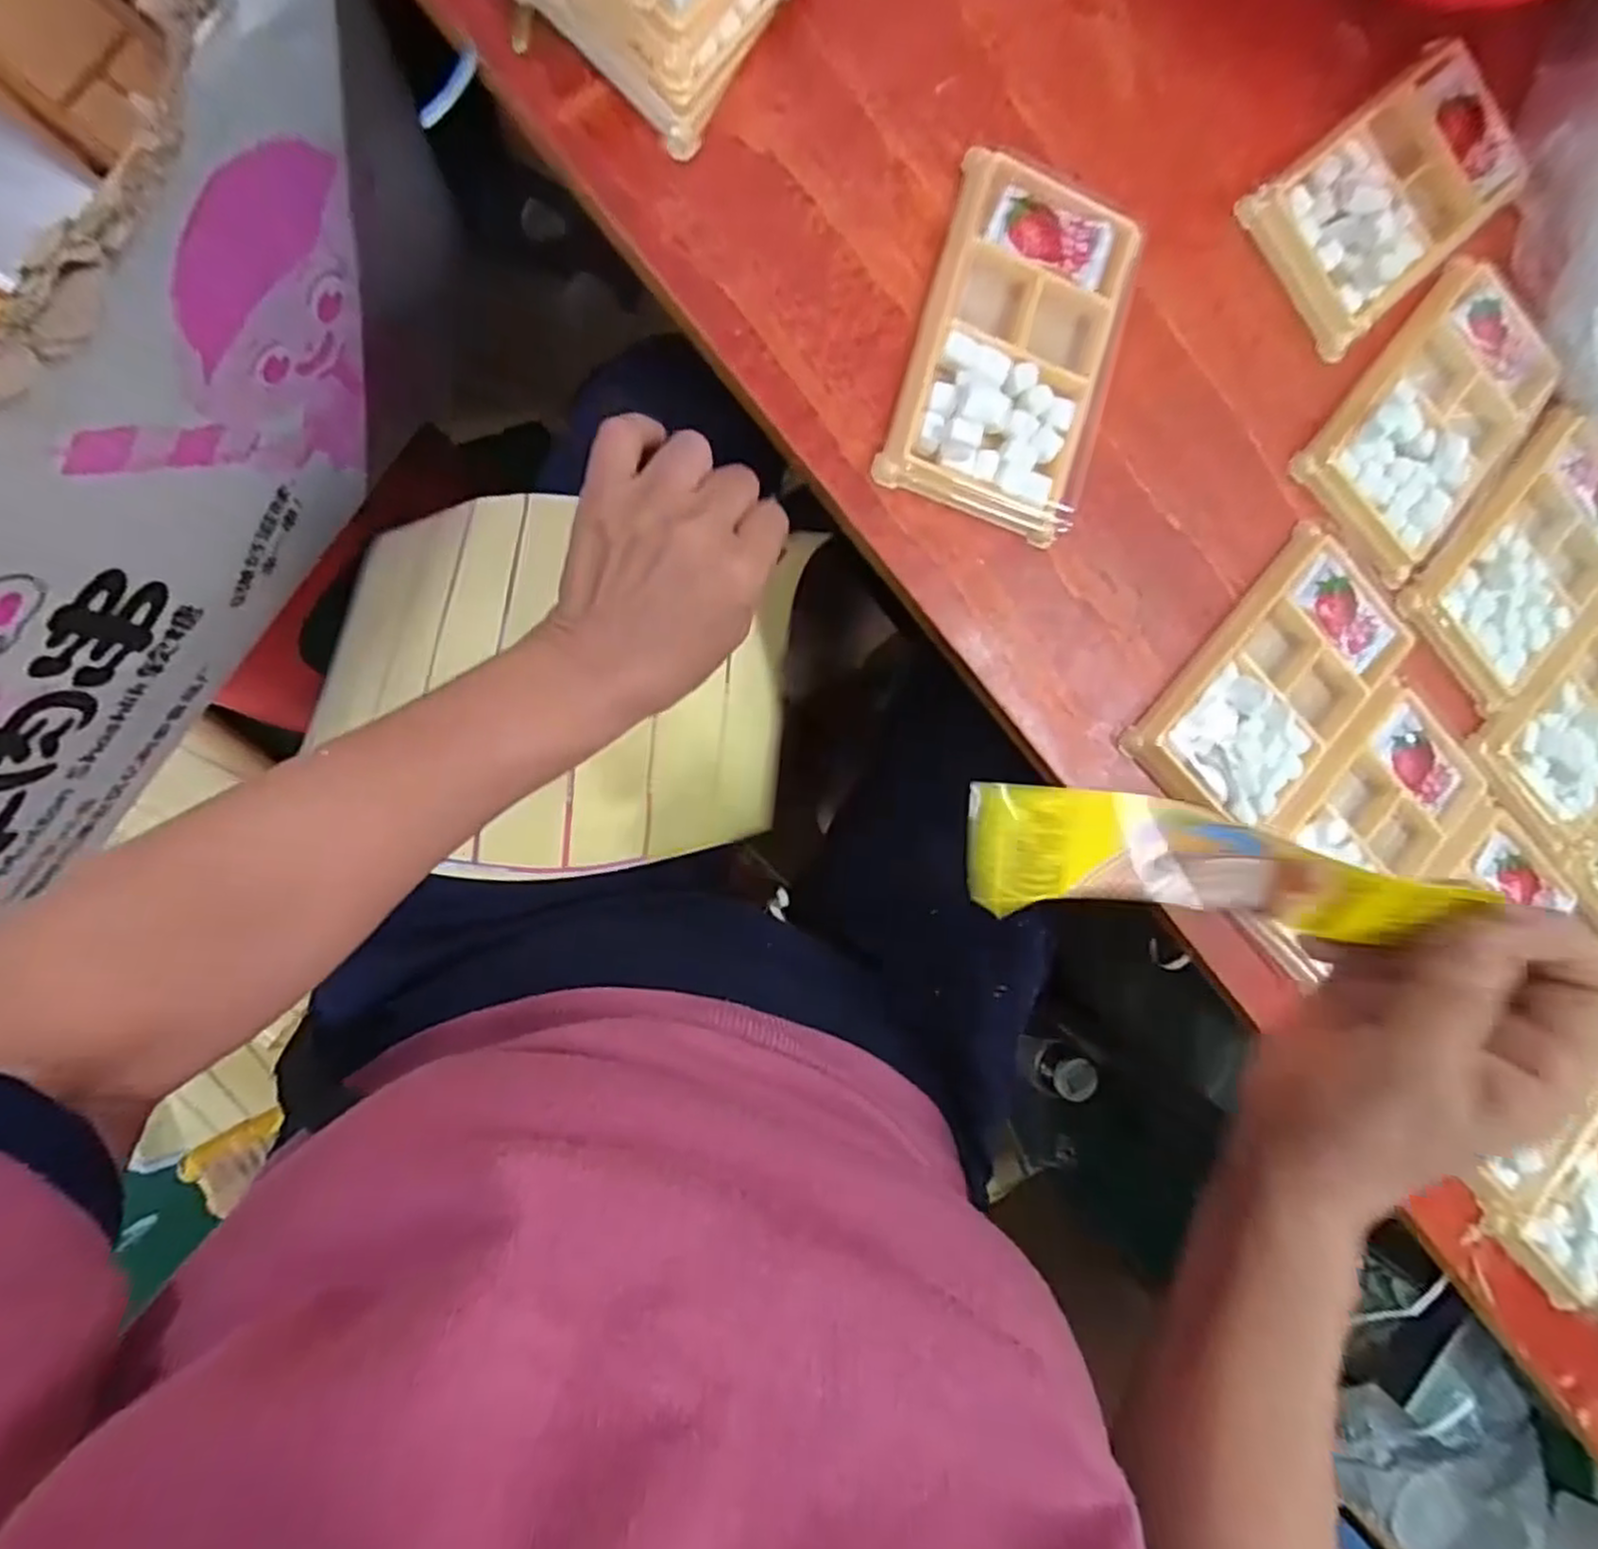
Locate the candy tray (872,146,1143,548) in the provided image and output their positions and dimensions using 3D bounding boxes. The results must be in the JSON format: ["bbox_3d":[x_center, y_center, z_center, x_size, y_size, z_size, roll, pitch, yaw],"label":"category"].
[{"bbox_3d":[0.089,-0.170,0.303,0.082,0.016,0.132,17,89,-12],"label":"candy tray"}]

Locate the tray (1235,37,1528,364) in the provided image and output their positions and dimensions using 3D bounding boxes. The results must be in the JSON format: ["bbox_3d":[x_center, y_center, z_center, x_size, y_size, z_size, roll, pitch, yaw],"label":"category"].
[{"bbox_3d":[0.264,-0.257,0.331,0.127,0.016,0.076,-41,99,-8],"label":"tray"}]

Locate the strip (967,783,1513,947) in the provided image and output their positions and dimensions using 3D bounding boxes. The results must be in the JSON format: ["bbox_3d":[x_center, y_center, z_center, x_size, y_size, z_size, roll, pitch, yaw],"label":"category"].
[{"bbox_3d":[0.124,0.031,0.239,0.143,0.041,0.040,9,92,3],"label":"strip"}]

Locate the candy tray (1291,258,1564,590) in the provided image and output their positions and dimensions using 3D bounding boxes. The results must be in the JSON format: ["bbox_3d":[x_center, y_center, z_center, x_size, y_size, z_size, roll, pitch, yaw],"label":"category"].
[{"bbox_3d":[0.292,-0.160,0.342,0.077,0.008,0.133,41,86,-9],"label":"candy tray"}]

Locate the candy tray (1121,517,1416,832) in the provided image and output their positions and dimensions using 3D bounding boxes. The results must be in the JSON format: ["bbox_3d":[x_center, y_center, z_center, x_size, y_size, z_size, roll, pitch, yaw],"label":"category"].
[{"bbox_3d":[0.212,-0.036,0.333,0.075,0.012,0.133,43,83,-10],"label":"candy tray"}]

